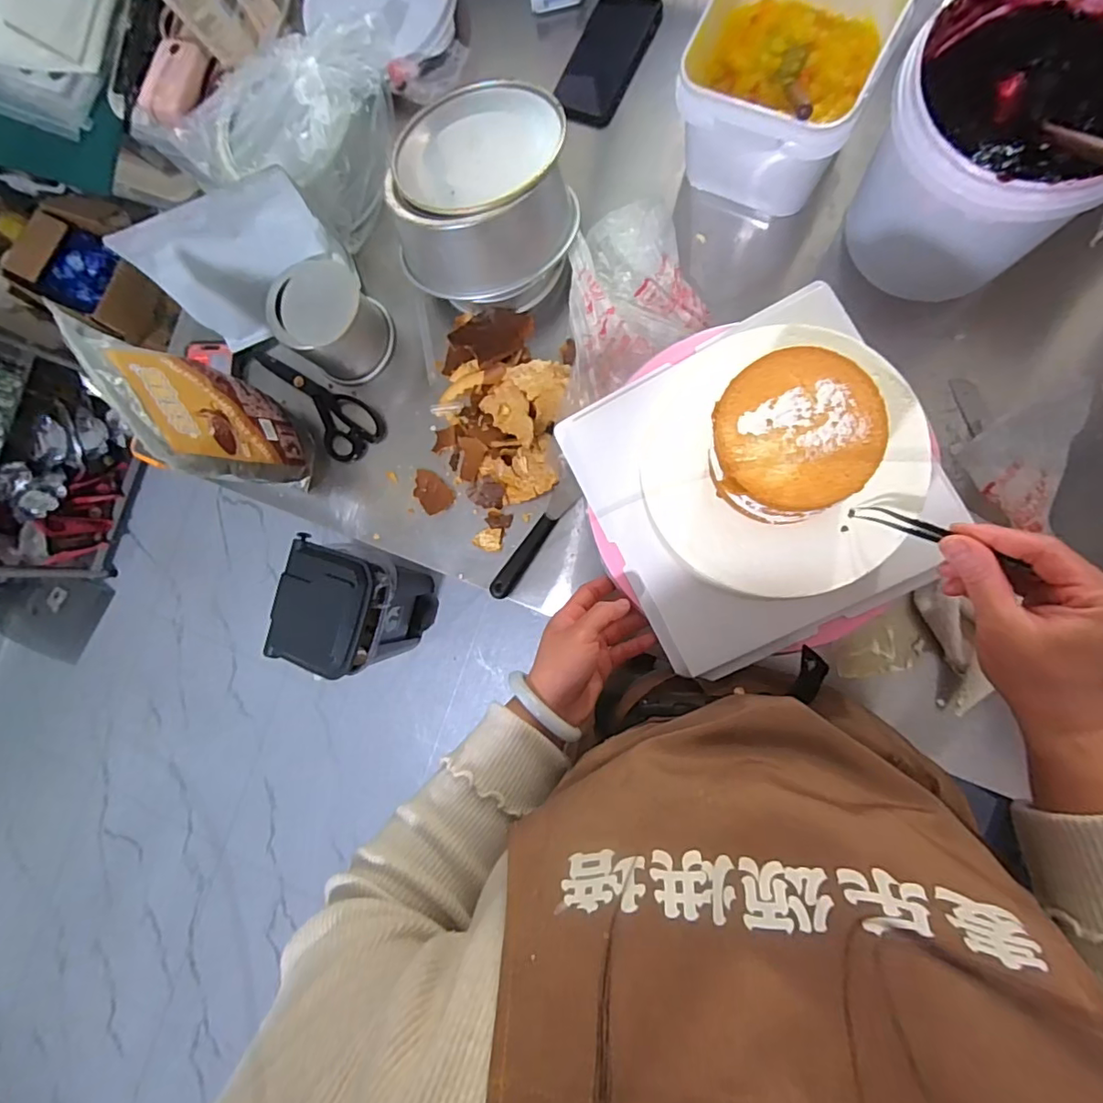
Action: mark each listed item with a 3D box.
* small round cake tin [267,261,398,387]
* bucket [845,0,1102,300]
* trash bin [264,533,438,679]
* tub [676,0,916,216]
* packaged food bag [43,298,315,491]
[{"bbox_3d":[-0.258,-0.271,0.651,0.099,0.097,0.110,40,94,10],"label":"small round cake tin"},{"bbox_3d":[0.386,-0.356,0.483,0.184,0.166,0.192,-1,87,11],"label":"bucket"},{"bbox_3d":[-0.449,0.131,1.303,0.254,0.378,0.258,16,90,11],"label":"trash bin"},{"bbox_3d":[0.230,-0.467,0.552,0.170,0.127,0.176,26,92,11],"label":"tub"},{"bbox_3d":[-0.360,-0.150,0.598,0.174,0.236,0.072,45,95,10],"label":"packaged food bag"}]

